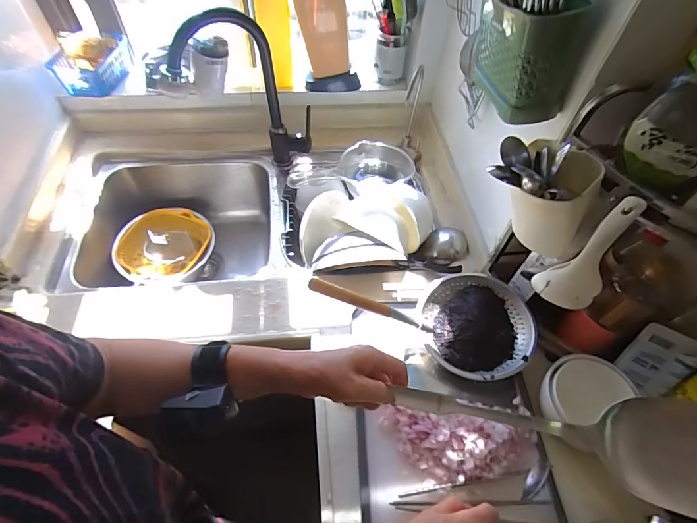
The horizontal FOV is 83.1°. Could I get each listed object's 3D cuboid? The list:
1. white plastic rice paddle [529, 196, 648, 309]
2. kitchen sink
[{"bbox_3d":[0.285,-0.004,0.462,0.047,0.157,0.063,-30,61,-22],"label":"white plastic rice paddle"},{"bbox_3d":[-0.382,-0.051,0.917,0.431,0.203,0.370,-4,54,-6],"label":"kitchen sink"}]

